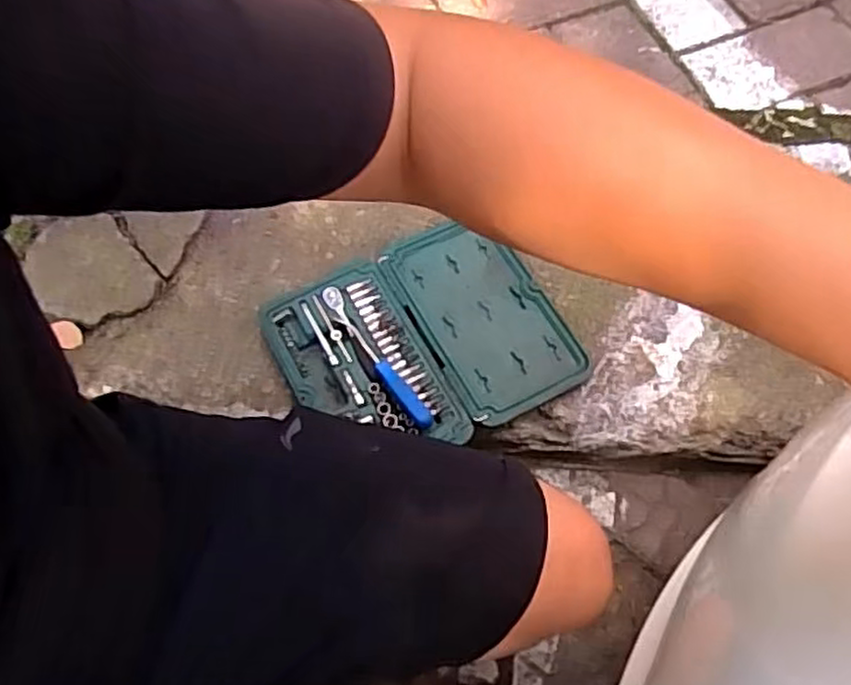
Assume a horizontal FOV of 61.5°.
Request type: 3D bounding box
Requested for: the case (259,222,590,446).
[{"bbox_3d":[-0.004,-0.003,0.918,0.351,0.040,0.291,-28,68,-12],"label":"case"}]

